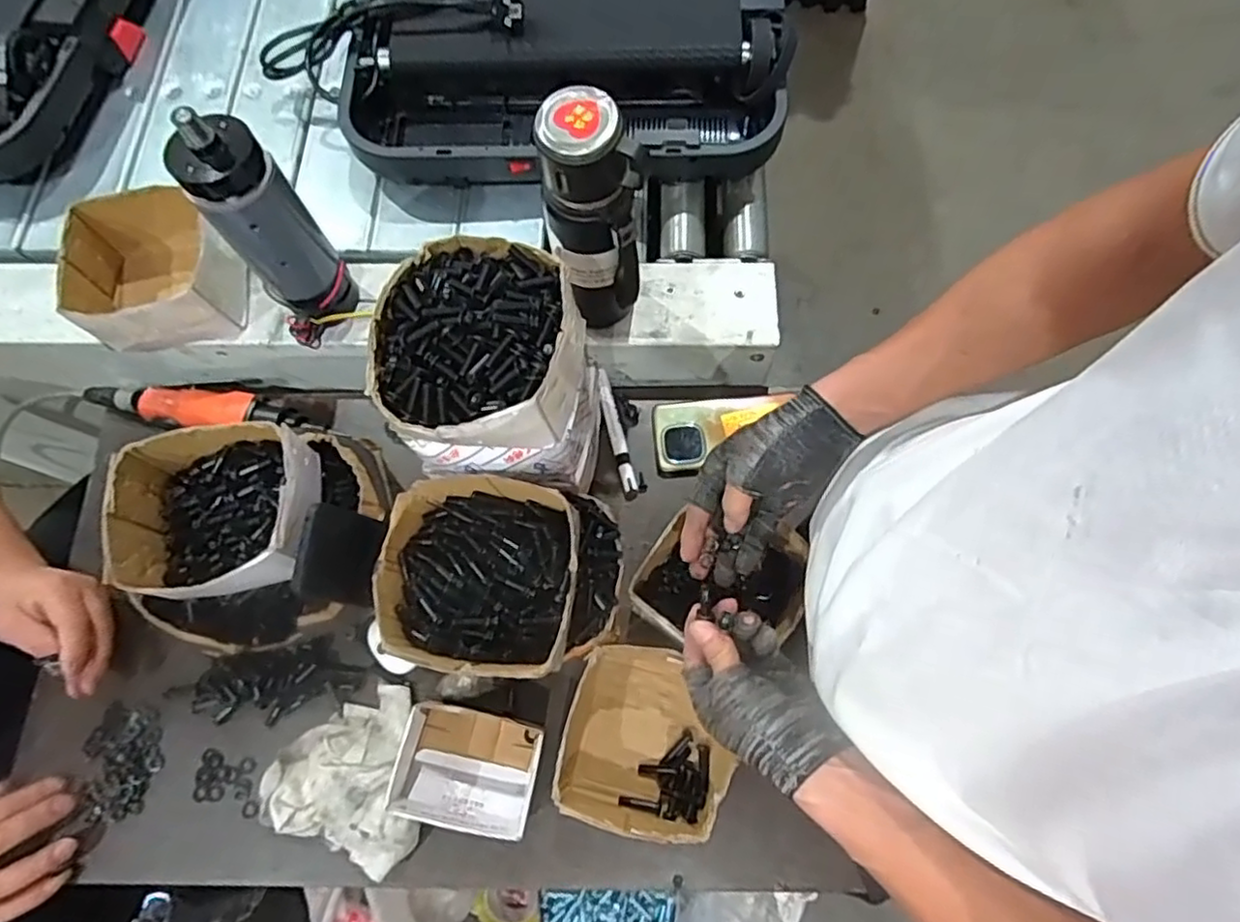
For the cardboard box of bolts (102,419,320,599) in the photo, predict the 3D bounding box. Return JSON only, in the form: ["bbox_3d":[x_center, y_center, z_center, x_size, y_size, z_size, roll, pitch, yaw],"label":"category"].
[{"bbox_3d":[-0.357,0.046,0.596,0.157,0.067,0.144,-8,71,-1],"label":"cardboard box of bolts"}]

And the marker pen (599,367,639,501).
[{"bbox_3d":[-0.003,-0.030,0.710,0.017,0.014,0.144,-14,72,-3],"label":"marker pen"}]

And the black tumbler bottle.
[{"bbox_3d":[-0.025,-0.198,0.588,0.071,0.243,0.072,-18,72,-4],"label":"black tumbler bottle"}]

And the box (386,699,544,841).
[{"bbox_3d":[-0.135,0.270,0.590,0.128,0.056,0.092,13,72,6],"label":"box"}]

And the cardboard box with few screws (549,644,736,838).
[{"bbox_3d":[0.025,0.249,0.594,0.146,0.078,0.154,8,72,4],"label":"cardboard box with few screws"}]

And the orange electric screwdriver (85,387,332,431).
[{"bbox_3d":[-0.453,-0.058,0.710,0.269,0.035,0.039,6,72,4],"label":"orange electric screwdriver"}]

